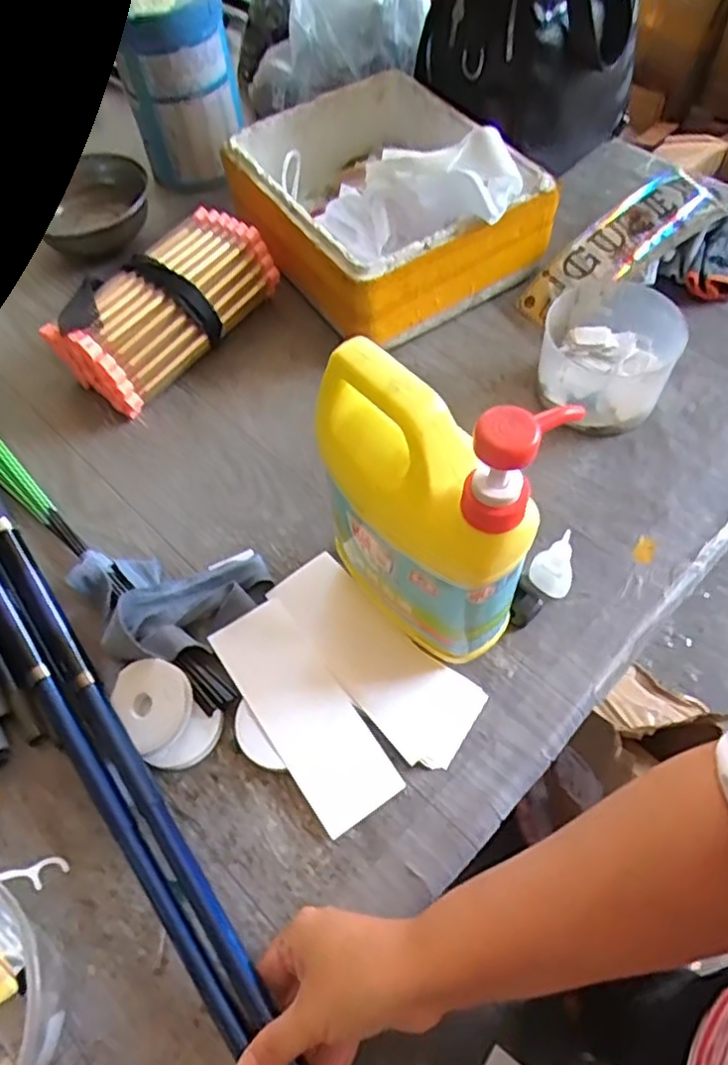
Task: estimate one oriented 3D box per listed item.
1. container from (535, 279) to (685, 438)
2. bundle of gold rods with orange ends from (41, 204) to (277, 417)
[{"bbox_3d":[0.220,-0.158,0.611,0.116,0.072,0.124,26,64,17],"label":"container"},{"bbox_3d":[-0.197,-0.220,0.667,0.111,0.086,0.215,33,66,21],"label":"bundle of gold rods with orange ends"}]

